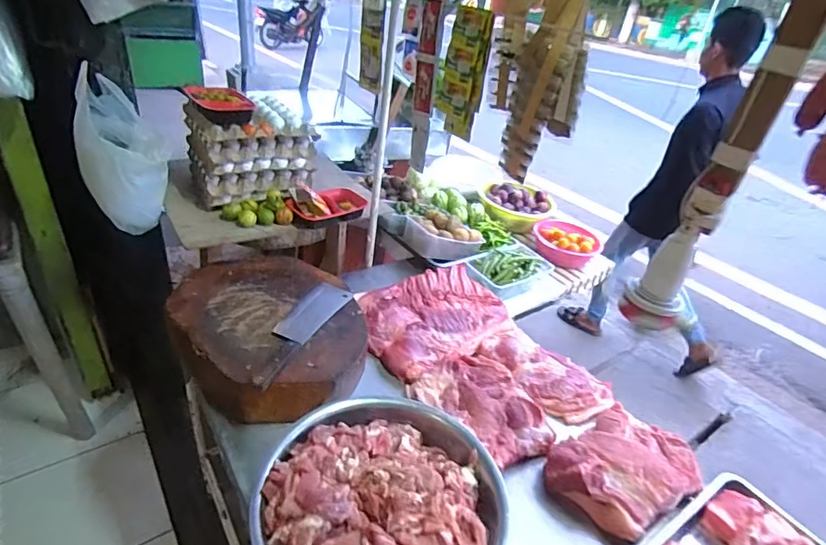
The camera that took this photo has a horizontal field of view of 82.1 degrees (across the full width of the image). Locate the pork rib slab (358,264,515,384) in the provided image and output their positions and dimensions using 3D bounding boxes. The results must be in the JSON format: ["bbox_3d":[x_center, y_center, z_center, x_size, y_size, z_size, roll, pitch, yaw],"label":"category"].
[{"bbox_3d":[0.055,0.112,1.233,0.385,0.045,0.283,-21,43,-35],"label":"pork rib slab"}]

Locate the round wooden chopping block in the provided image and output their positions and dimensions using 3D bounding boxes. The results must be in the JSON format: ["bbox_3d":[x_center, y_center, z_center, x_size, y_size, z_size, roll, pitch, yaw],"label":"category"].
[{"bbox_3d":[-0.315,0.118,1.061,0.372,0.095,0.481,-17,41,-32],"label":"round wooden chopping block"}]

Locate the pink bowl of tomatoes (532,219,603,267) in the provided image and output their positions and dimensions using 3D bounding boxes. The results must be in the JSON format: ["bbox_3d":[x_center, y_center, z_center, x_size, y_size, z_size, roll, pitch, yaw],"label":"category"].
[{"bbox_3d":[0.534,-0.109,1.652,0.214,0.094,0.227,-20,43,-34],"label":"pink bowl of tomatoes"}]

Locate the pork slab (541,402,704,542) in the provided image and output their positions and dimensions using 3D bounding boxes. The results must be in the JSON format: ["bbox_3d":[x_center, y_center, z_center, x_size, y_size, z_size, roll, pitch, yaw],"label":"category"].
[{"bbox_3d":[0.400,0.376,0.910,0.272,0.086,0.199,-17,41,-31],"label":"pork slab"}]

